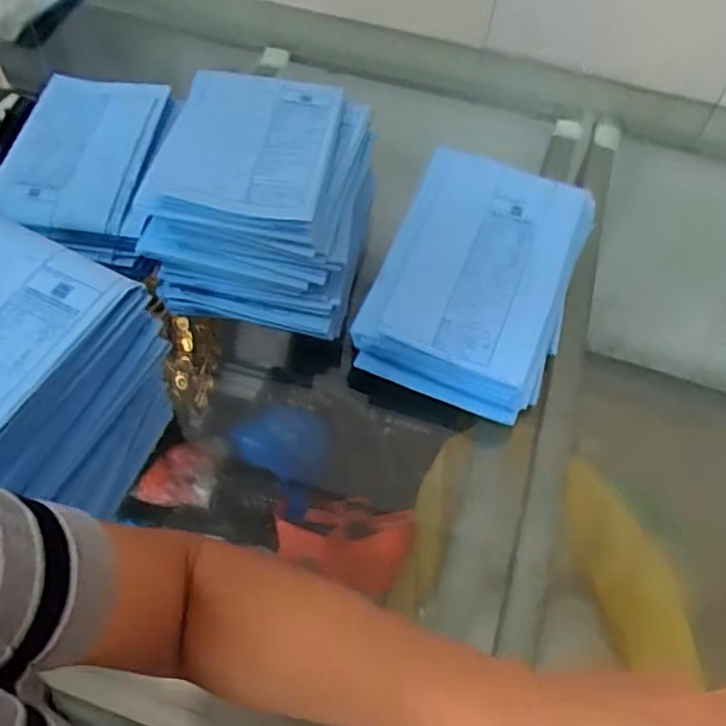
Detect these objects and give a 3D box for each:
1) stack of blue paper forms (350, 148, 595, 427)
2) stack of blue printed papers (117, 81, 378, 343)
[{"bbox_3d":[0.149,-0.110,0.778,0.237,0.065,0.320,24,75,4],"label":"stack of blue paper forms"},{"bbox_3d":[-0.130,-0.215,0.828,0.290,0.143,0.306,10,53,3],"label":"stack of blue printed papers"}]

